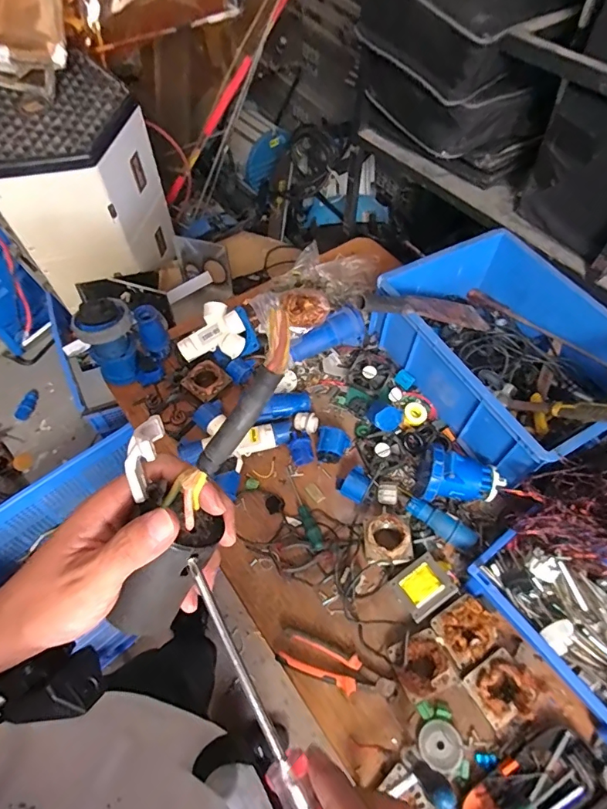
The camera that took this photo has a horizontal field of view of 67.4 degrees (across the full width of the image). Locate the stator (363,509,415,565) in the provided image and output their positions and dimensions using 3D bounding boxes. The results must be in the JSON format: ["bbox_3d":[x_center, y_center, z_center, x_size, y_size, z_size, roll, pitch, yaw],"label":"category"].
[{"bbox_3d":[0.147,0.240,0.813,0.084,0.052,0.091,1,58,-1],"label":"stator"}]

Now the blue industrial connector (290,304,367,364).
[{"bbox_3d":[0.049,-0.154,1.011,0.175,0.072,0.075,-27,61,3],"label":"blue industrial connector"}]

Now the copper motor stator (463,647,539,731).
[{"bbox_3d":[0.306,0.433,0.694,0.097,0.048,0.089,-28,63,-18],"label":"copper motor stator"}]

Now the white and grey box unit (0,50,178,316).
[{"bbox_3d":[-0.685,-0.627,1.390,0.505,0.513,0.342,-22,61,-15],"label":"white and grey box unit"}]

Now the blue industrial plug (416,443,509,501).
[{"bbox_3d":[0.290,0.135,0.832,0.141,0.093,0.104,13,58,6],"label":"blue industrial plug"}]

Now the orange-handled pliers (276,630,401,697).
[{"bbox_3d":[0.051,0.417,0.721,0.182,0.030,0.056,21,59,11],"label":"orange-handled pliers"}]

